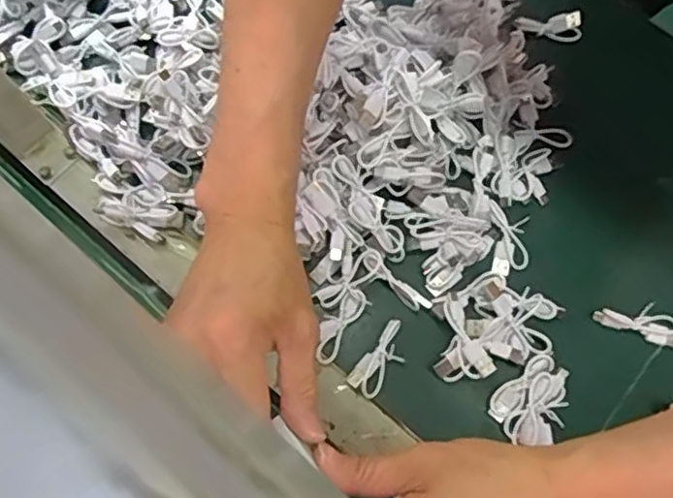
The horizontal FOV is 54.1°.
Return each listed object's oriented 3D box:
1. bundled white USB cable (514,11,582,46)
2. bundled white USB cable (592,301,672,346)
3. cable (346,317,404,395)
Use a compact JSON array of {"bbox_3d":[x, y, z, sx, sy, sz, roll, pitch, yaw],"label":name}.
[{"bbox_3d":[0.179,-0.184,0.557,0.058,0.015,0.028,-6,73,-2],"label":"bundled white USB cable"},{"bbox_3d":[0.225,0.052,0.486,0.064,0.007,0.027,21,74,6],"label":"bundled white USB cable"},{"bbox_3d":[0.033,0.080,0.478,0.024,0.013,0.056,38,77,11],"label":"cable"}]

